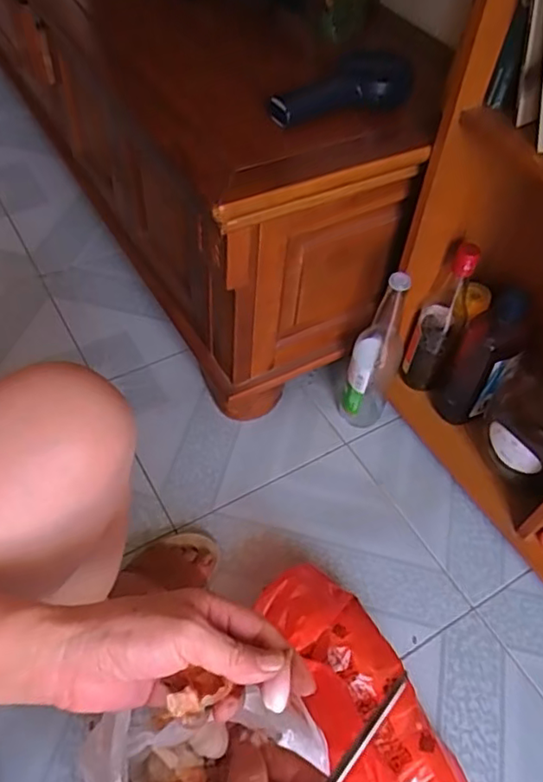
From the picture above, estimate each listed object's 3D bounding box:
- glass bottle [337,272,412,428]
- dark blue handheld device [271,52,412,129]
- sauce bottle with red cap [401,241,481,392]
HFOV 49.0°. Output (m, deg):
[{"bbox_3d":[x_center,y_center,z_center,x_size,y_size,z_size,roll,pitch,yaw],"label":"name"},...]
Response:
[{"bbox_3d":[0.152,-0.051,0.871,0.076,0.295,0.075,16,53,8],"label":"glass bottle"},{"bbox_3d":[0.076,-0.354,0.692,0.167,0.048,0.066,-16,55,-16],"label":"dark blue handheld device"},{"bbox_3d":[0.244,-0.105,0.874,0.056,0.266,0.053,28,55,16],"label":"sauce bottle with red cap"}]

